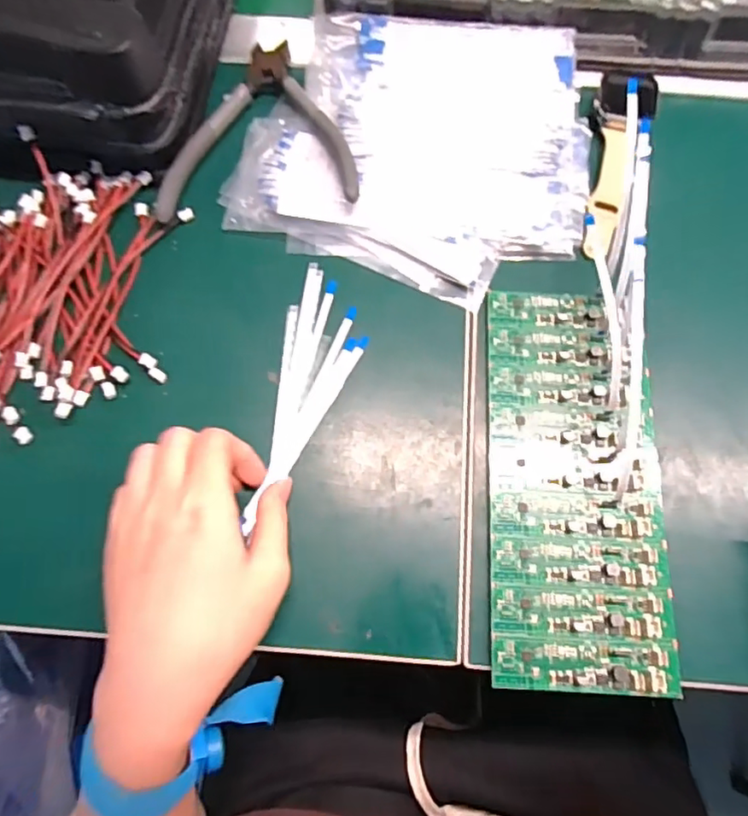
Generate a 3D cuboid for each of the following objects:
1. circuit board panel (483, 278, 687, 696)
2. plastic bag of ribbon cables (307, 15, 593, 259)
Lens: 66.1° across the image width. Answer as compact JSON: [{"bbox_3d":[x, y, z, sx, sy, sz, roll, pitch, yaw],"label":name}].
[{"bbox_3d":[0.099,0.032,0.284,0.082,0.012,0.196,3,70,0],"label":"circuit board panel"},{"bbox_3d":[0.044,-0.162,0.337,0.157,0.017,0.147,1,70,-1],"label":"plastic bag of ribbon cables"}]

